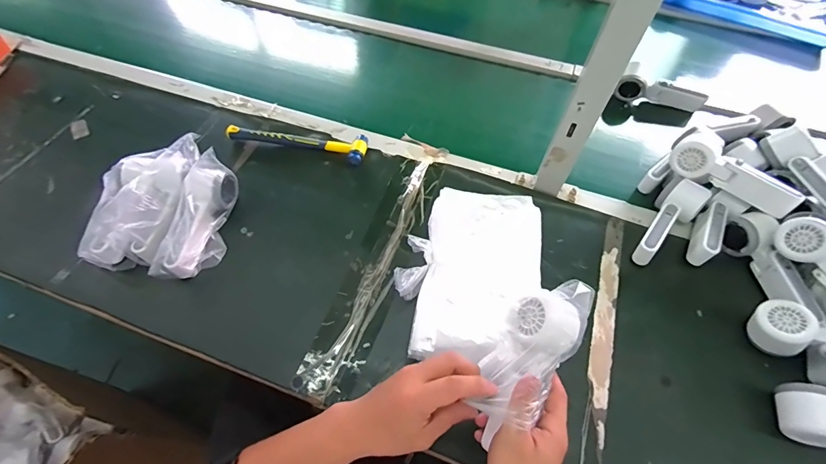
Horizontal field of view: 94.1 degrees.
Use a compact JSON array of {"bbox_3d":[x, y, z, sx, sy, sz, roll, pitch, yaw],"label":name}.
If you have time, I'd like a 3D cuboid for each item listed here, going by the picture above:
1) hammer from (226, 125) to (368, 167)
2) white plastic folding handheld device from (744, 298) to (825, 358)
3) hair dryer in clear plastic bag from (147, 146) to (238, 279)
[{"bbox_3d":[-0.201,-0.163,0.675,0.244,0.022,0.055,12,59,6],"label":"hammer"},{"bbox_3d":[0.510,0.146,0.476,0.164,0.071,0.062,23,61,12],"label":"white plastic folding handheld device"},{"bbox_3d":[-0.312,-0.018,0.557,0.063,0.081,0.180,-1,58,-2],"label":"hair dryer in clear plastic bag"}]

